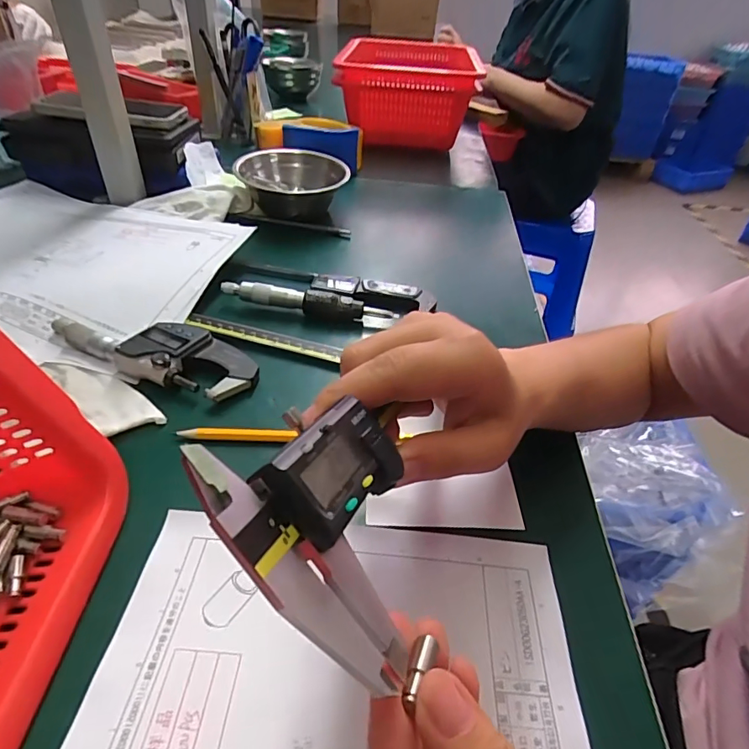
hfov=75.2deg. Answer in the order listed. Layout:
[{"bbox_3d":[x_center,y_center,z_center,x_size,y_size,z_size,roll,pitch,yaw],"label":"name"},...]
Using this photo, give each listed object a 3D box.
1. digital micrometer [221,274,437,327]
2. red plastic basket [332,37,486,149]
[{"bbox_3d":[-0.039,-0.073,0.434,0.179,0.020,0.054,9,40,4],"label":"digital micrometer"},{"bbox_3d":[0.055,-0.483,0.821,0.204,0.116,0.287,7,40,2],"label":"red plastic basket"}]

